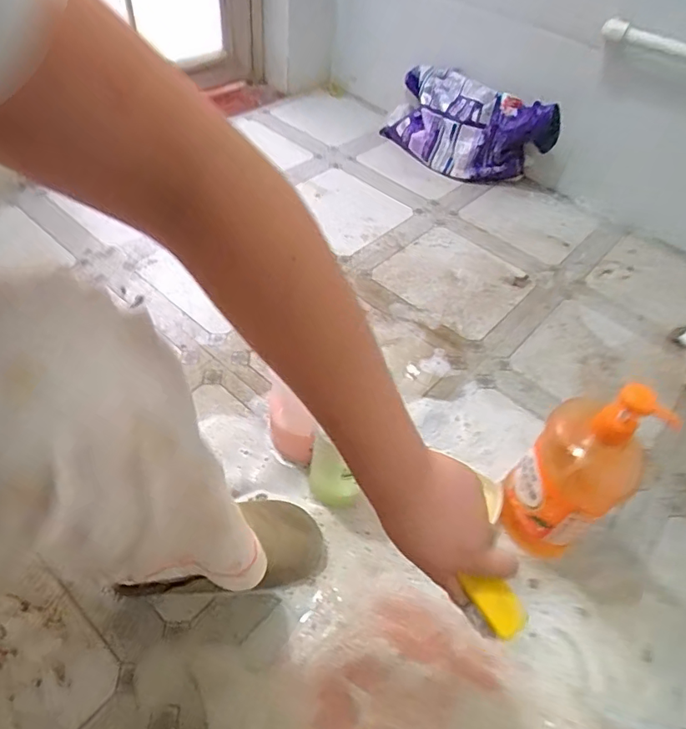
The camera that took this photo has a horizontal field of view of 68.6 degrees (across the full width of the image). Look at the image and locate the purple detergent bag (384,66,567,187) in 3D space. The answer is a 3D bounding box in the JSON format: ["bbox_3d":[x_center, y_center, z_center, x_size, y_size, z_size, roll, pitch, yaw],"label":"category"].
[{"bbox_3d":[0.281,-0.558,1.194,0.413,0.189,0.154,38,58,24],"label":"purple detergent bag"}]

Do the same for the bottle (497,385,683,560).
[{"bbox_3d":[0.253,0.113,0.550,0.096,0.252,0.102,35,57,22],"label":"bottle"}]

